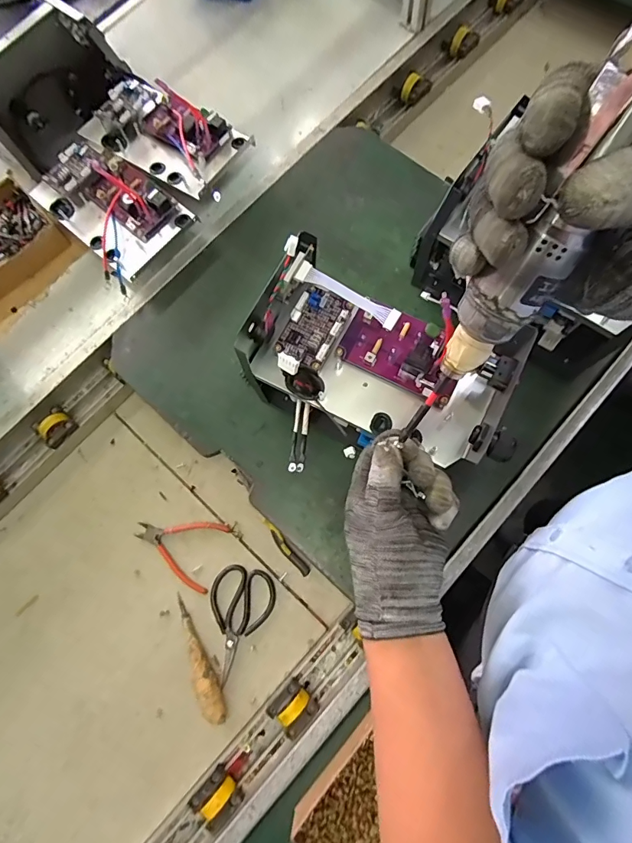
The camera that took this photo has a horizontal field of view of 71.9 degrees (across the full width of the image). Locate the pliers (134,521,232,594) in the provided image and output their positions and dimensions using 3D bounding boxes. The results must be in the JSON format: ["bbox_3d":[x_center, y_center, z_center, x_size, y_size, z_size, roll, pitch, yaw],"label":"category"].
[{"bbox_3d":[-0.216,0.193,0.675,0.139,0.013,0.100,16,77,7],"label":"pliers"}]

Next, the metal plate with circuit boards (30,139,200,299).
[{"bbox_3d":[-0.337,-0.345,0.705,0.251,0.063,0.167,41,84,9],"label":"metal plate with circuit boards"}]

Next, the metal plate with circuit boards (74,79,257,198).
[{"bbox_3d":[-0.245,-0.473,0.710,0.261,0.045,0.148,33,80,11],"label":"metal plate with circuit boards"}]

